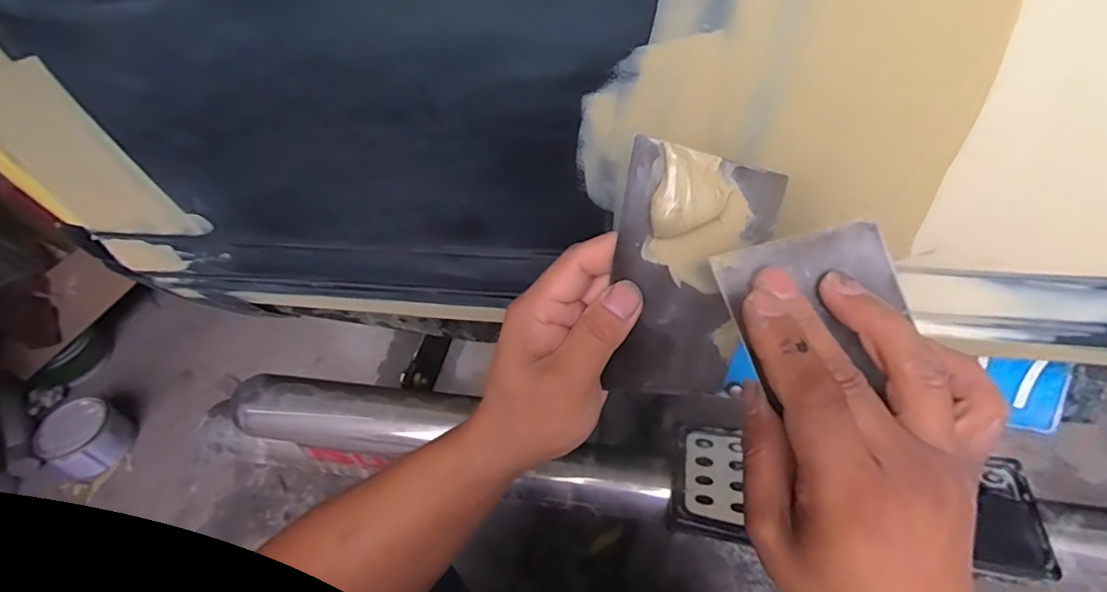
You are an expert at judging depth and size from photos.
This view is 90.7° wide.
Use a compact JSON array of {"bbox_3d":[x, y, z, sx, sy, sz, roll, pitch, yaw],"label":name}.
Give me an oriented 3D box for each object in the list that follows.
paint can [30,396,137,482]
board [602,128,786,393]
[{"bbox_3d":[-0.894,0.268,1.042,0.123,0.099,0.123,-3,49,3],"label":"paint can"},{"bbox_3d":[0.064,-0.004,0.263,0.070,0.129,0.013,3,29,-5],"label":"board"}]

